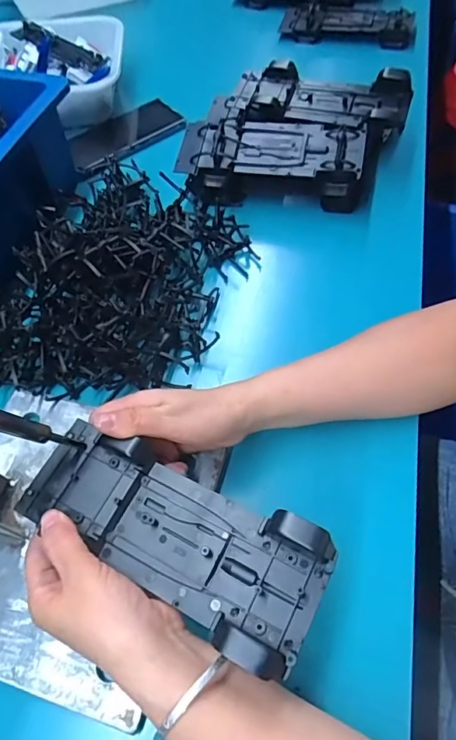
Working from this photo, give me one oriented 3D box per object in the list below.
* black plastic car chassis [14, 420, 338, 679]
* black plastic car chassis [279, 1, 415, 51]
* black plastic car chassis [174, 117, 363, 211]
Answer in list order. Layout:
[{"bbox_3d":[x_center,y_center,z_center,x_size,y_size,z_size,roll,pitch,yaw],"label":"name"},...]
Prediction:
[{"bbox_3d":[-0.037,0.093,0.285,0.188,0.025,0.073,23,61,19],"label":"black plastic car chassis"},{"bbox_3d":[0.178,-0.518,0.711,0.192,0.028,0.081,11,59,9],"label":"black plastic car chassis"},{"bbox_3d":[0.045,-0.224,0.513,0.196,0.058,0.087,6,58,6],"label":"black plastic car chassis"}]

